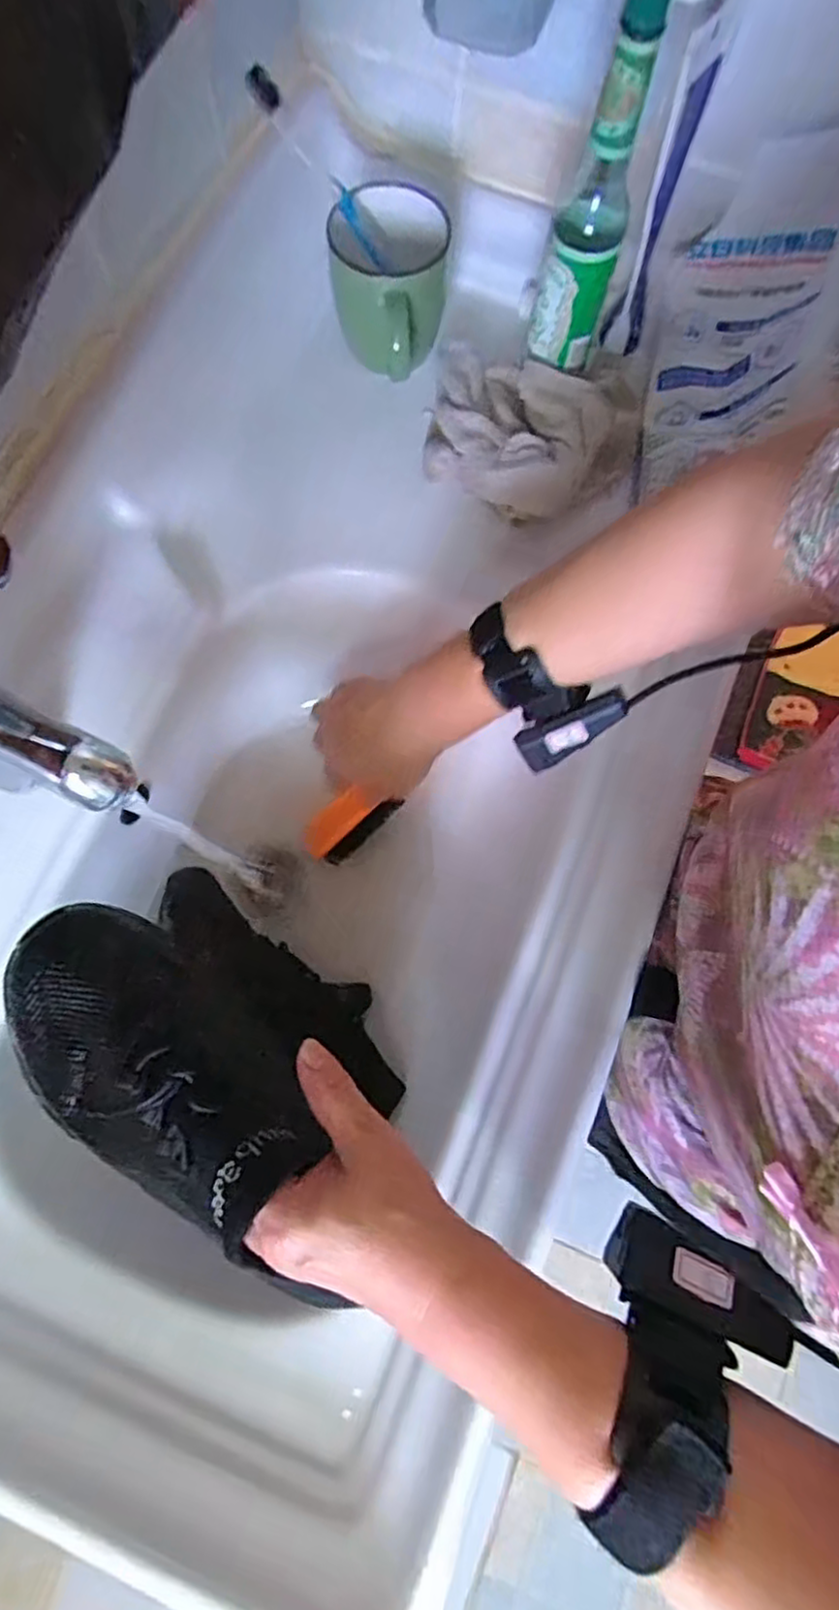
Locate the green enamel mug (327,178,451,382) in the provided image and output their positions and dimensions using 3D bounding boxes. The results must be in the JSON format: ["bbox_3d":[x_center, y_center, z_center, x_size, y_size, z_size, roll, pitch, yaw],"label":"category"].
[{"bbox_3d":[-0.024,-0.380,0.500,0.085,0.072,0.102,5,75,-1],"label":"green enamel mug"}]

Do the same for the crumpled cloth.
[{"bbox_3d":[0.079,-0.275,0.514,0.155,0.074,0.119,18,76,3],"label":"crumpled cloth"}]

